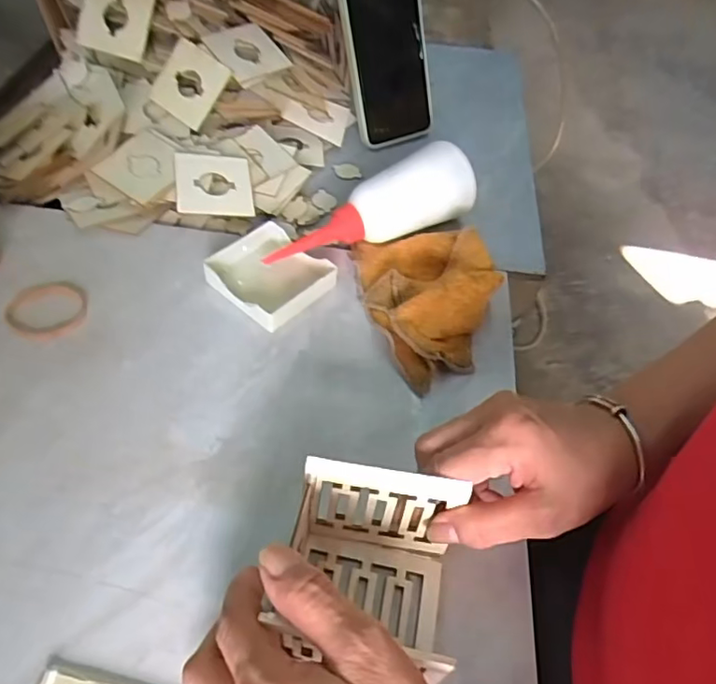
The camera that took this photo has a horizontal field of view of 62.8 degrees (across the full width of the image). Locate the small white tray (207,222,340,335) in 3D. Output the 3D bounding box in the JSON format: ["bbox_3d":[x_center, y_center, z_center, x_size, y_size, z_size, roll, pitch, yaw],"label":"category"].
[{"bbox_3d":[-0.068,-0.051,0.446,0.074,0.021,0.087,-36,62,-30],"label":"small white tray"}]

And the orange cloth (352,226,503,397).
[{"bbox_3d":[0.053,-0.041,0.433,0.090,0.045,0.140,-14,53,-17],"label":"orange cloth"}]

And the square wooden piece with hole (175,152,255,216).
[{"bbox_3d":[-0.120,-0.135,0.494,0.062,0.005,0.066,-1,60,-22],"label":"square wooden piece with hole"}]

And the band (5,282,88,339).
[{"bbox_3d":[-0.223,-0.024,0.422,0.054,0.004,0.055,-9,52,-14],"label":"band"}]

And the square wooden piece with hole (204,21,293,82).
[{"bbox_3d":[-0.104,-0.274,0.553,0.064,0.006,0.065,-32,77,-32],"label":"square wooden piece with hole"}]

